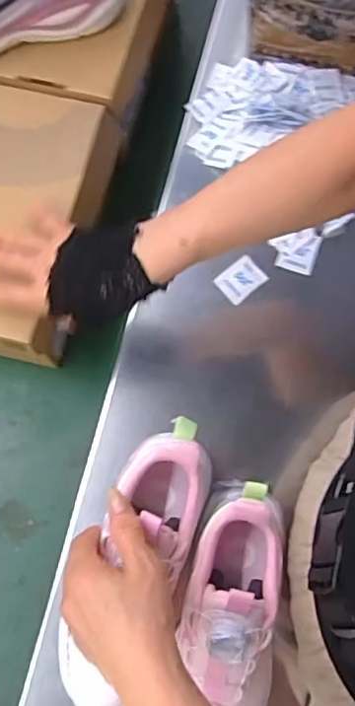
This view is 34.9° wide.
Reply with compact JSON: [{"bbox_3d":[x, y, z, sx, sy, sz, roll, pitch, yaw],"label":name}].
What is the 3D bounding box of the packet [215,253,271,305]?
[{"bbox_3d":[0.065,-0.075,0.576,0.044,0.004,0.035,-41,92,3],"label":"packet"}]

